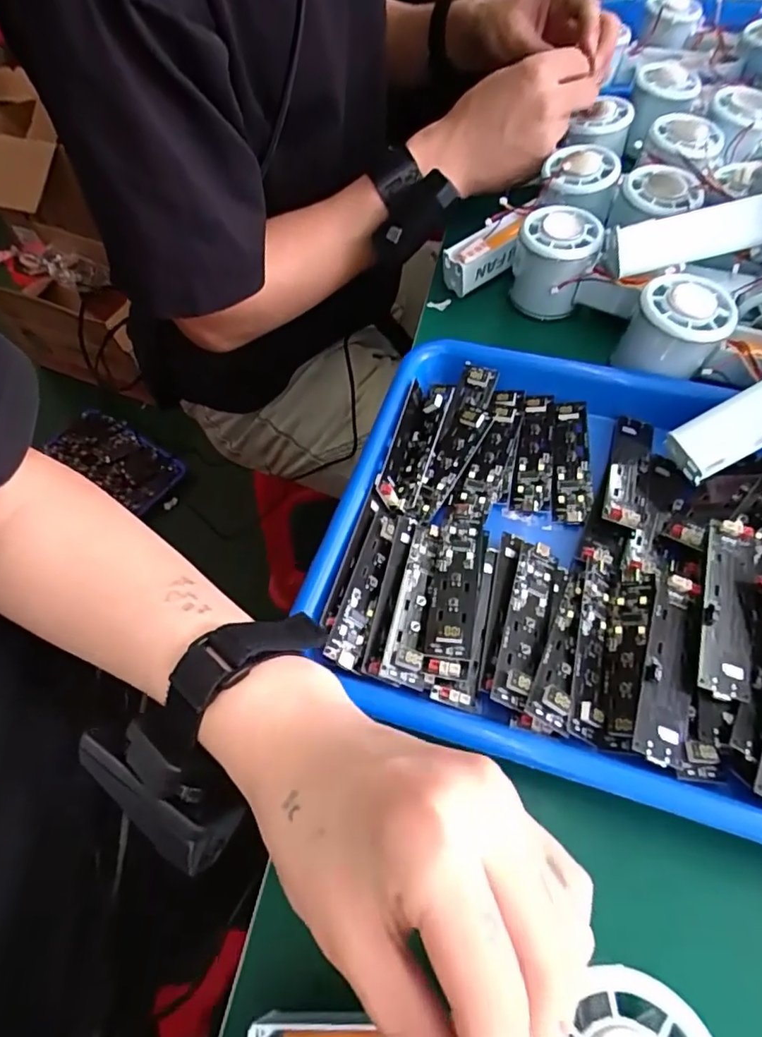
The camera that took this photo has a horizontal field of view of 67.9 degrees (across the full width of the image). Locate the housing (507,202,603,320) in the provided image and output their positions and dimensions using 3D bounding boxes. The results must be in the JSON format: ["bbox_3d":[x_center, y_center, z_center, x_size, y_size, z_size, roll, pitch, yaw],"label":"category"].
[{"bbox_3d":[0.128,-0.189,0.422,0.057,0.060,0.056,12,59,9],"label":"housing"}]

